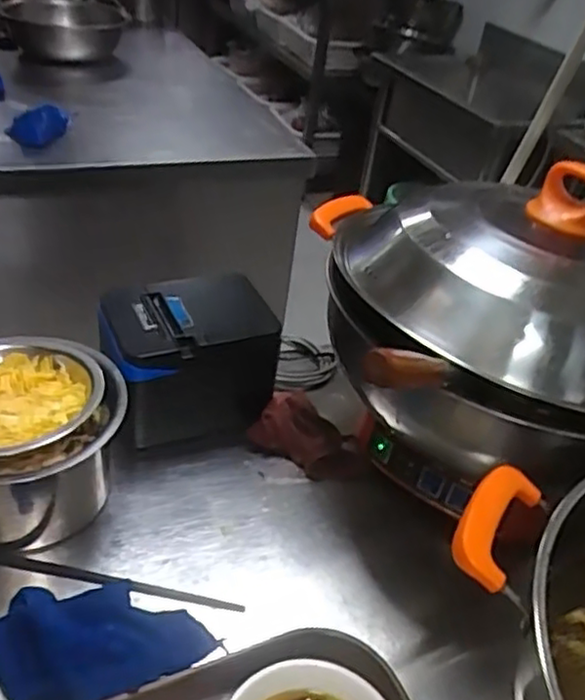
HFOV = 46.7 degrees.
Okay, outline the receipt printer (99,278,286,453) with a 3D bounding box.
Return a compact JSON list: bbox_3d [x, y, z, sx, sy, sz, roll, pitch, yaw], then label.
[{"bbox_3d":[-0.120,0.017,0.782,0.188,0.151,0.154,-5,39,-19],"label":"receipt printer"}]

